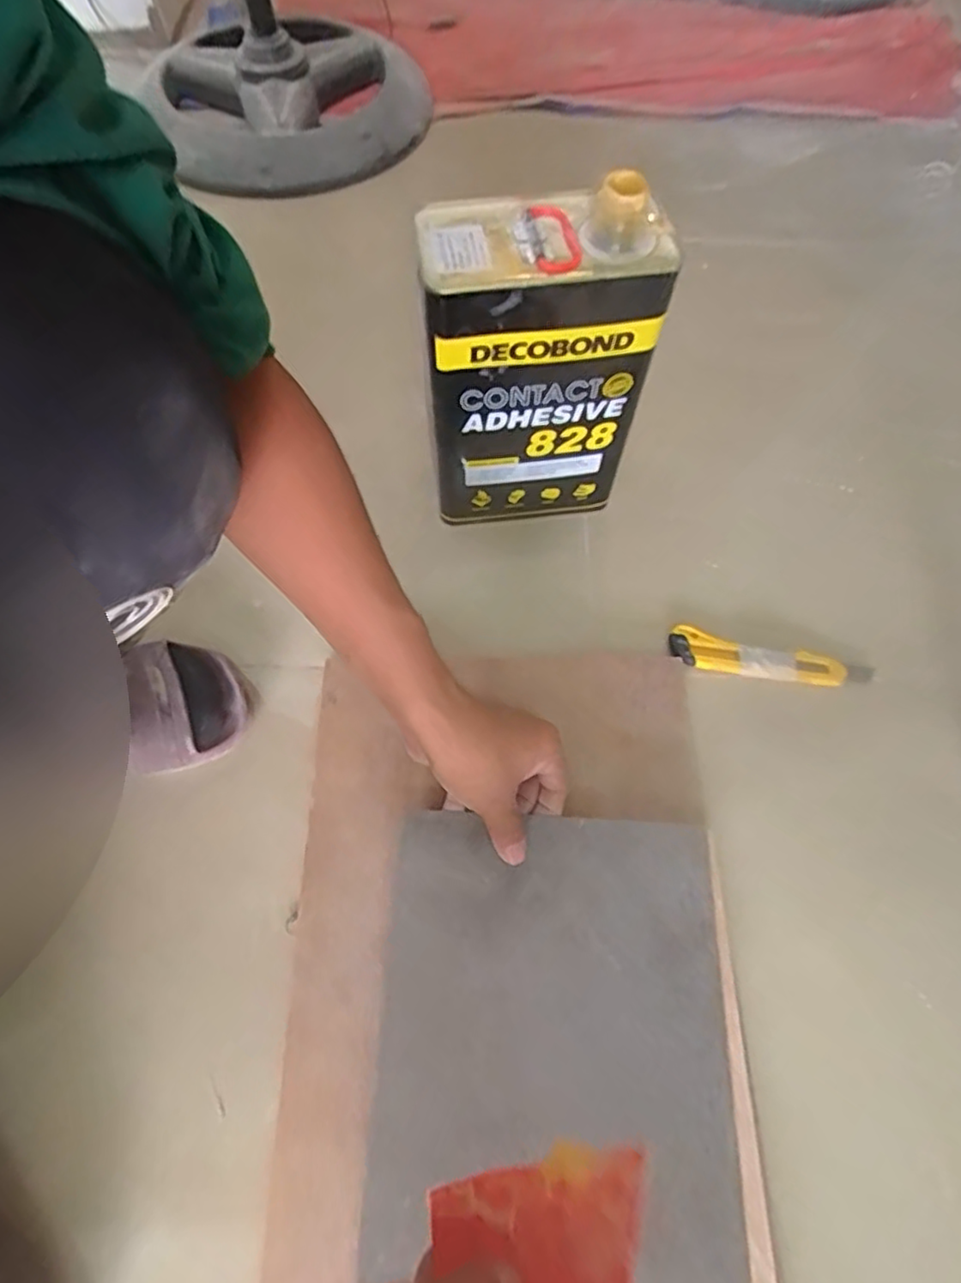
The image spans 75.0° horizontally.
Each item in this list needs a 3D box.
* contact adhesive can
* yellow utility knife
[{"bbox_3d":[0.041,-0.205,0.499,0.161,0.246,0.090,-5,65,-3],"label":"contact adhesive can"},{"bbox_3d":[0.249,0.017,0.535,0.171,0.024,0.036,12,63,6],"label":"yellow utility knife"}]

